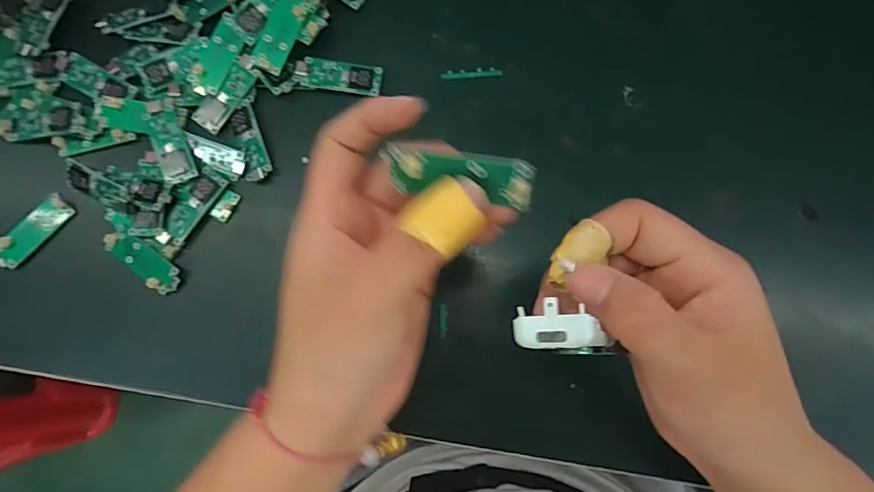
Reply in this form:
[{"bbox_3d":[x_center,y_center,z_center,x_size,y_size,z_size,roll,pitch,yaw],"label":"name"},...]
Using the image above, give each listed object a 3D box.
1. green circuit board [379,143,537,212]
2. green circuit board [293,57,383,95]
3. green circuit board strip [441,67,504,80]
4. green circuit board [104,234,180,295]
[{"bbox_3d":[0.007,-0.024,0.162,0.051,0.005,0.015,10,84,6],"label":"green circuit board"},{"bbox_3d":[-0.060,-0.105,0.297,0.050,0.007,0.019,7,82,1],"label":"green circuit board"},{"bbox_3d":[0.022,-0.108,0.301,0.037,0.004,0.006,-4,84,0],"label":"green circuit board strip"},{"bbox_3d":[-0.174,0.010,0.285,0.048,0.006,0.019,35,97,3],"label":"green circuit board"}]

